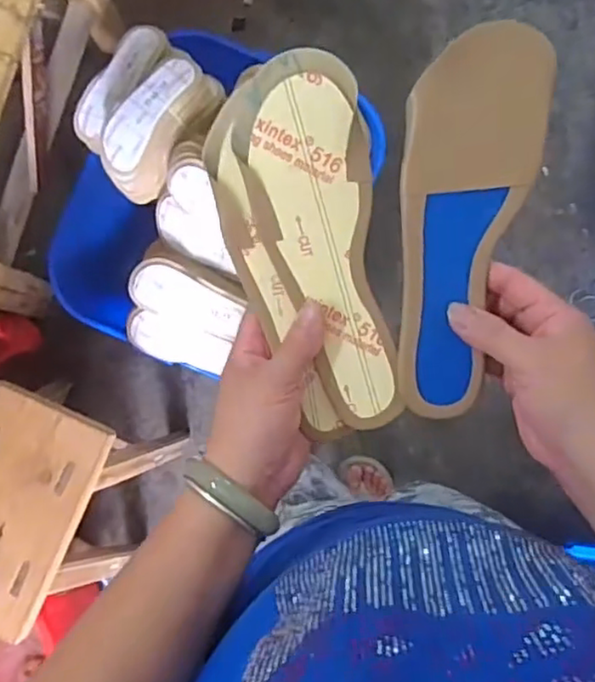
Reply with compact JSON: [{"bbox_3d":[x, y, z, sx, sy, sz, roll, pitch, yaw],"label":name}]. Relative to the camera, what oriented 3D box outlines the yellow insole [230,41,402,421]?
[{"bbox_3d":[0.019,-0.056,0.404,0.073,0.009,0.226,-14,102,0],"label":"yellow insole"}]

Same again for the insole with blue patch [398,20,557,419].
[{"bbox_3d":[0.096,-0.065,0.390,0.075,0.006,0.224,8,105,2],"label":"insole with blue patch"}]

